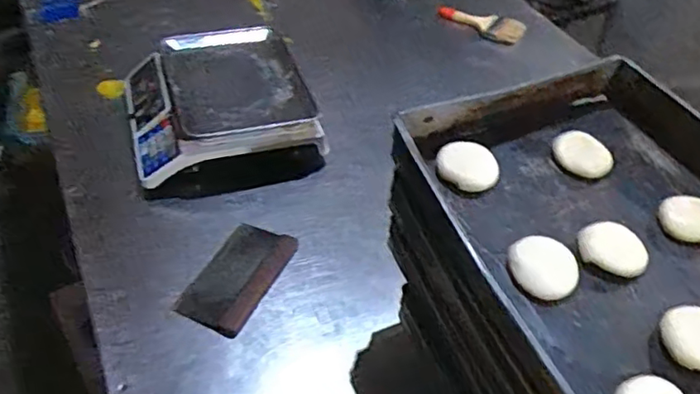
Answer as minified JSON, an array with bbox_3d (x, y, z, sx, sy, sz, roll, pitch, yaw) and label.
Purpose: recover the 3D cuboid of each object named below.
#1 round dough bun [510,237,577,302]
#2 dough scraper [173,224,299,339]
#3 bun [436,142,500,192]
[{"bbox_3d":[0.202,0.073,0.637,0.065,0.022,0.067,3,45,-3],"label":"round dough bun"},{"bbox_3d":[-0.173,0.124,0.959,0.110,0.015,0.196,20,46,14],"label":"dough scraper"},{"bbox_3d":[0.141,-0.037,0.732,0.071,0.022,0.063,22,47,16],"label":"bun"}]

